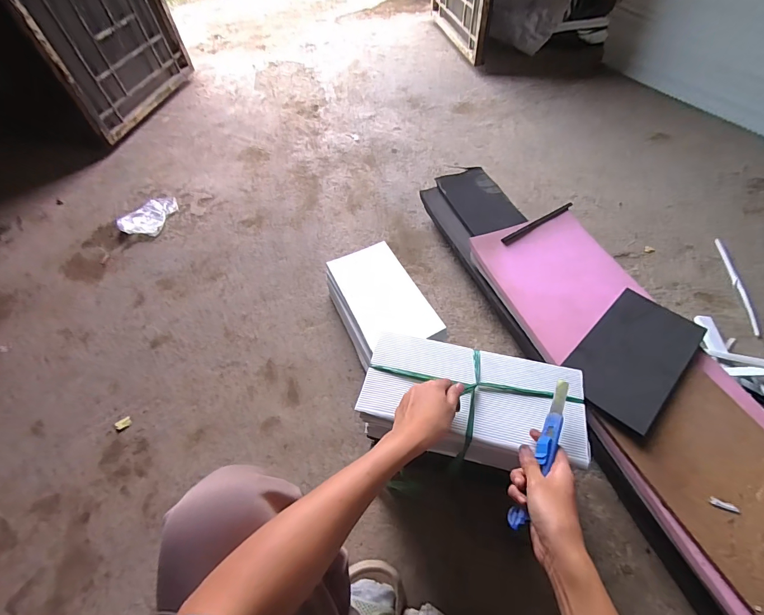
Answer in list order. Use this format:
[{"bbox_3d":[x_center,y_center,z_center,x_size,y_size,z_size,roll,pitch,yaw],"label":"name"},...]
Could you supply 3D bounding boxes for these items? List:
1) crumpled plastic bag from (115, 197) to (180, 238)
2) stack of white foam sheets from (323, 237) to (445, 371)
[{"bbox_3d":[-0.723,-0.289,1.140,0.140,0.022,0.176,5,53,9],"label":"crumpled plastic bag"},{"bbox_3d":[-0.007,-0.005,0.827,0.174,0.075,0.292,-22,56,-12],"label":"stack of white foam sheets"}]

